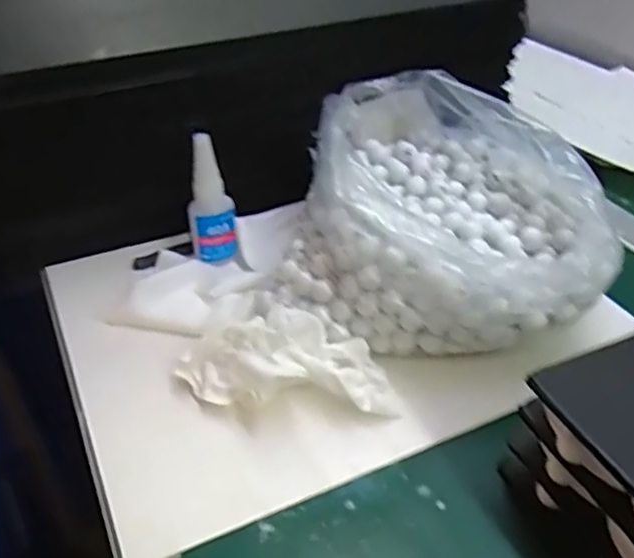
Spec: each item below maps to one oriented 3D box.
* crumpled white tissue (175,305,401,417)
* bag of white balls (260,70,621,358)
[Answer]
[{"bbox_3d":[-0.020,0.052,0.420,0.133,0.036,0.055,0,38,1],"label":"crumpled white tissue"},{"bbox_3d":[0.092,-0.056,0.496,0.214,0.098,0.232,8,39,11],"label":"bag of white balls"}]

